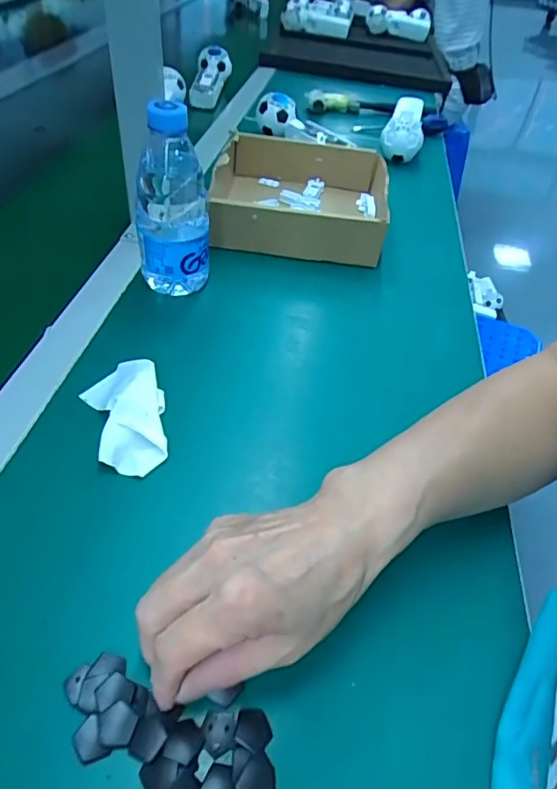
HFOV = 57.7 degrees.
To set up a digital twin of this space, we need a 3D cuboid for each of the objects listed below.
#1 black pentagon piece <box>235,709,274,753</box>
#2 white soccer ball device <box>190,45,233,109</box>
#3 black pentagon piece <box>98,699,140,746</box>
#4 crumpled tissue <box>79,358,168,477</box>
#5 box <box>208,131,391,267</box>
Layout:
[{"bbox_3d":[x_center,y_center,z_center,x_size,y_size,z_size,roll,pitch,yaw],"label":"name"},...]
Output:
[{"bbox_3d":[-0.012,0.165,0.251,0.018,0.004,0.017,12,47,6],"label":"black pentagon piece"},{"bbox_3d":[-0.127,-0.579,0.923,0.054,0.052,0.119,11,66,7],"label":"white soccer ball device"},{"bbox_3d":[-0.078,0.160,0.245,0.017,0.004,0.018,32,52,23],"label":"black pentagon piece"},{"bbox_3d":[-0.113,0.014,0.375,0.055,0.022,0.103,-8,48,-13],"label":"crumpled tissue"},{"bbox_3d":[0.029,-0.238,0.606,0.205,0.059,0.210,7,46,1],"label":"box"}]

